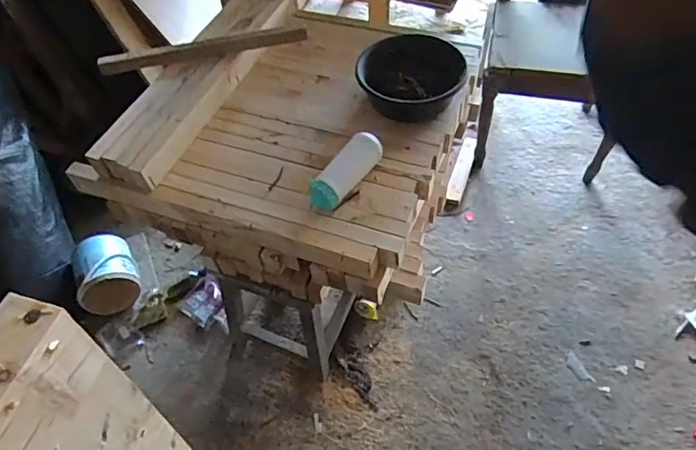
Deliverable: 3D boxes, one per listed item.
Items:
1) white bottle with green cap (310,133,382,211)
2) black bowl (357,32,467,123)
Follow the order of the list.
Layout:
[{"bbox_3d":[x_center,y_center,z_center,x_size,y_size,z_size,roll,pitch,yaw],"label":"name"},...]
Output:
[{"bbox_3d":[-0.010,-0.103,1.027,0.073,0.075,0.186,26,59,25],"label":"white bottle with green cap"},{"bbox_3d":[0.135,-0.320,1.161,0.224,0.091,0.213,-3,52,4],"label":"black bowl"}]

